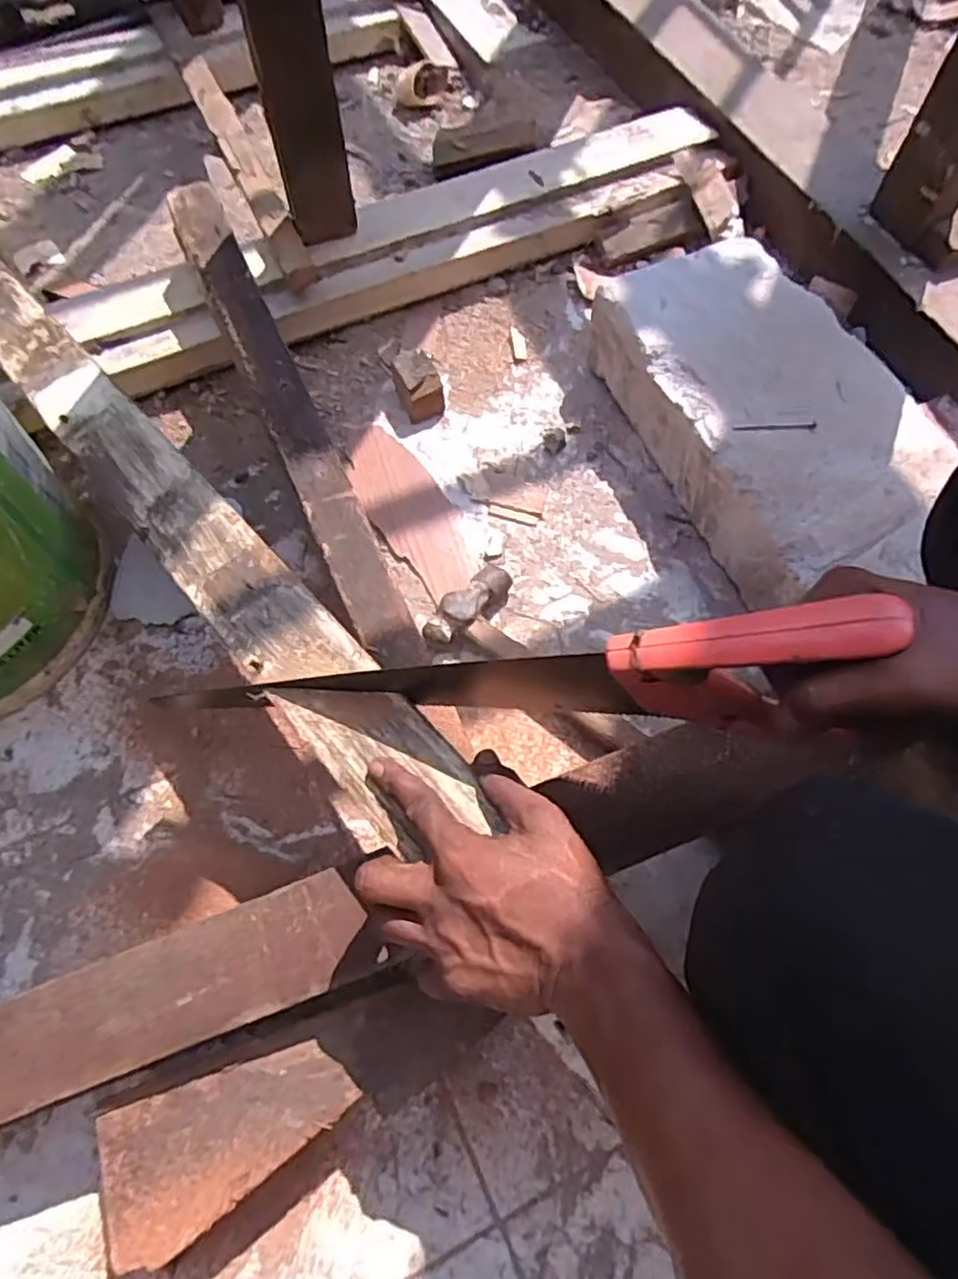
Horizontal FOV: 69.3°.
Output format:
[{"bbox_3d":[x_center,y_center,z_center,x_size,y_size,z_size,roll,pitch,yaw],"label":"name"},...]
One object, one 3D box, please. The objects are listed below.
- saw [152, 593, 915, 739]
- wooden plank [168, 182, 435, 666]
[{"bbox_3d":[0.003,0.028,0.410,0.418,0.074,0.045,-5,62,33],"label":"saw"},{"bbox_3d":[-0.167,-0.206,0.621,0.055,0.016,0.536,-23,75,-14],"label":"wooden plank"}]

